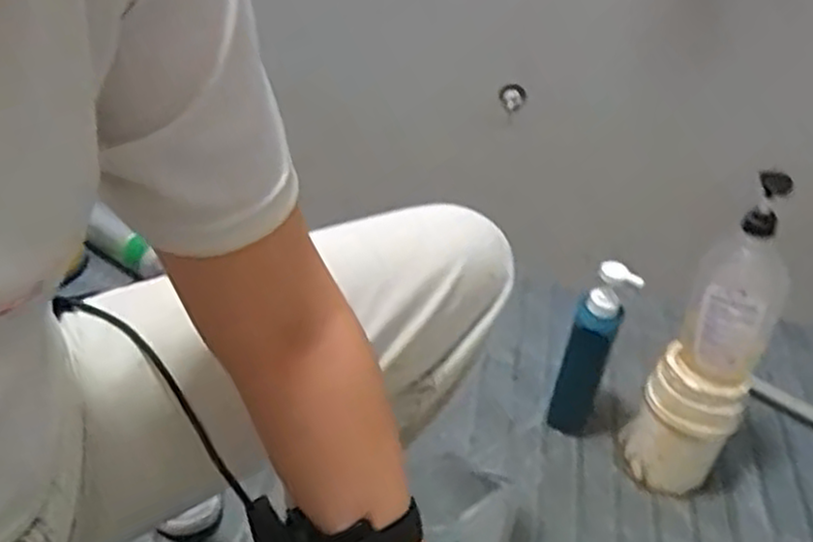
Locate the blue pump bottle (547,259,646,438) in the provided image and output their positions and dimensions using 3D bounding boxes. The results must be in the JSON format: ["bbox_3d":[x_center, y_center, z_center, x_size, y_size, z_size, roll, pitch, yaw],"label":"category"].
[{"bbox_3d":[0.233,0.110,0.965,0.059,0.259,0.073,31,45,28],"label":"blue pump bottle"}]

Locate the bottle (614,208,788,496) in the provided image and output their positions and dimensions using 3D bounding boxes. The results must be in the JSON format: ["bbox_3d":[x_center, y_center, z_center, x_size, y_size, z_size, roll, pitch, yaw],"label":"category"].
[{"bbox_3d":[0.353,0.117,0.889,0.117,0.359,0.098,31,45,28],"label":"bottle"}]

